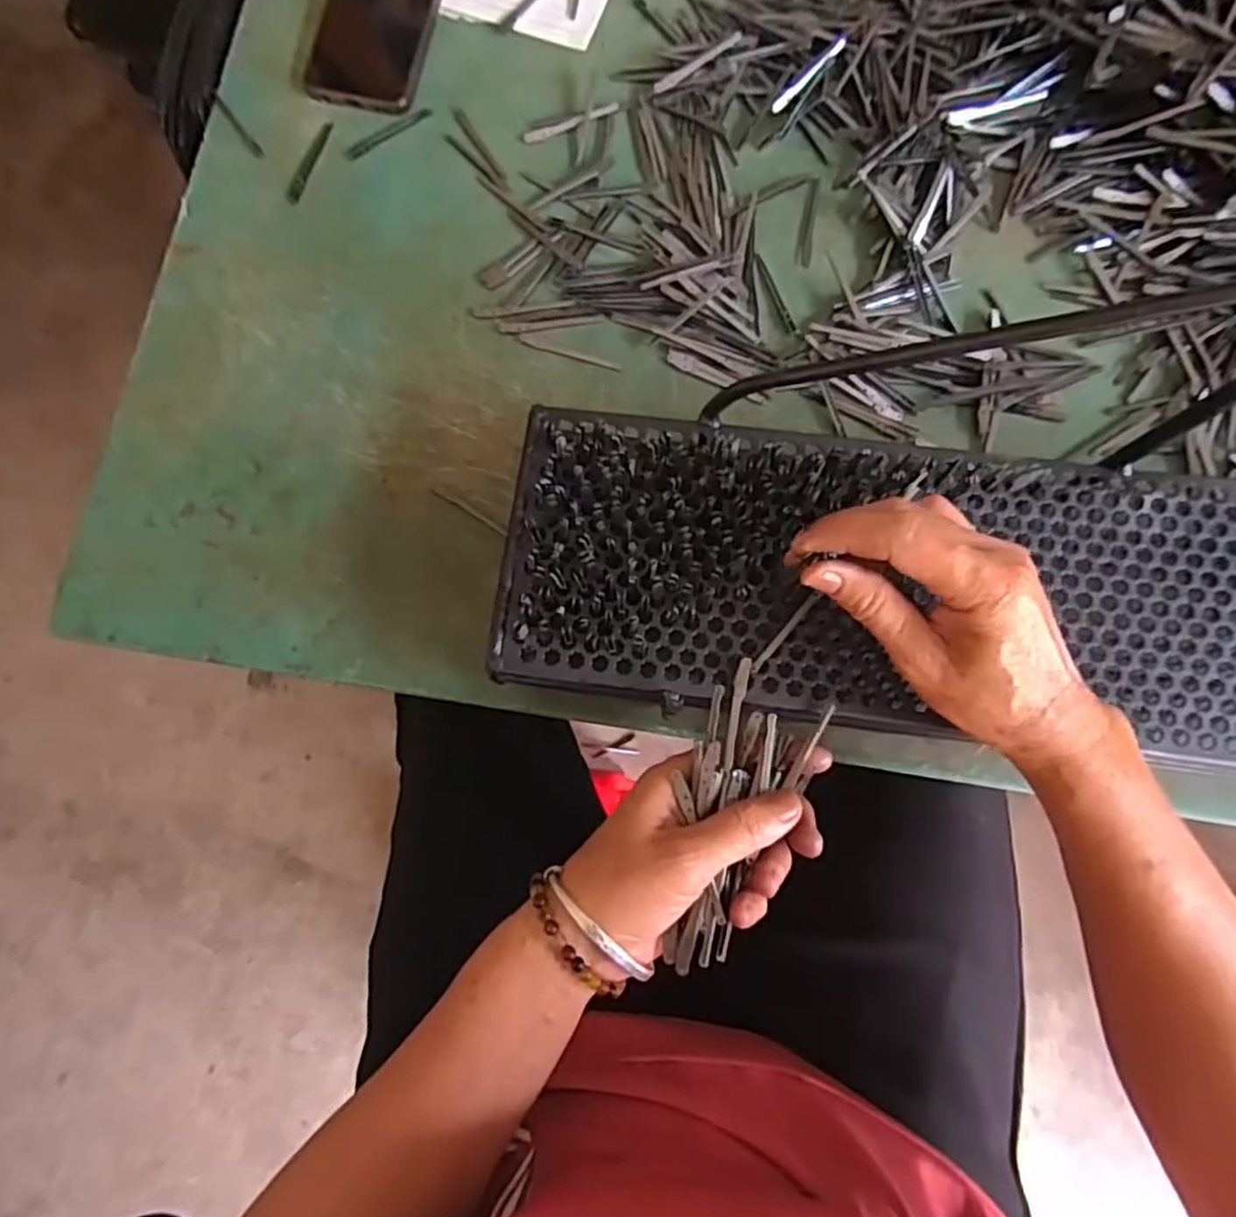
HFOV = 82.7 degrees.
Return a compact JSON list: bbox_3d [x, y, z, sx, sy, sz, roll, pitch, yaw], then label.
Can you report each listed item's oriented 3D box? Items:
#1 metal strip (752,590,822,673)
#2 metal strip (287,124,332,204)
[{"bbox_3d":[0.080,0.012,0.339,0.004,0.004,0.047,40,83,15],"label":"metal strip"},{"bbox_3d":[-0.211,-0.305,0.480,0.010,0.004,0.063,20,82,5],"label":"metal strip"}]

